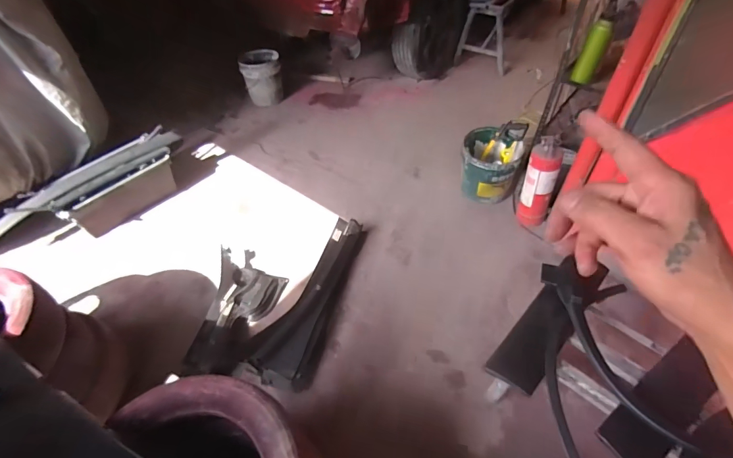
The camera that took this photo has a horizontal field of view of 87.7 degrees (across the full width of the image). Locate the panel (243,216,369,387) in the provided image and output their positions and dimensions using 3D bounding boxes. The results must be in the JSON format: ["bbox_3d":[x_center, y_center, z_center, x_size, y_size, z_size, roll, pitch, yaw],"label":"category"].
[{"bbox_3d":[-0.199,0.283,1.695,0.276,0.154,0.772,18,50,19],"label":"panel"}]

